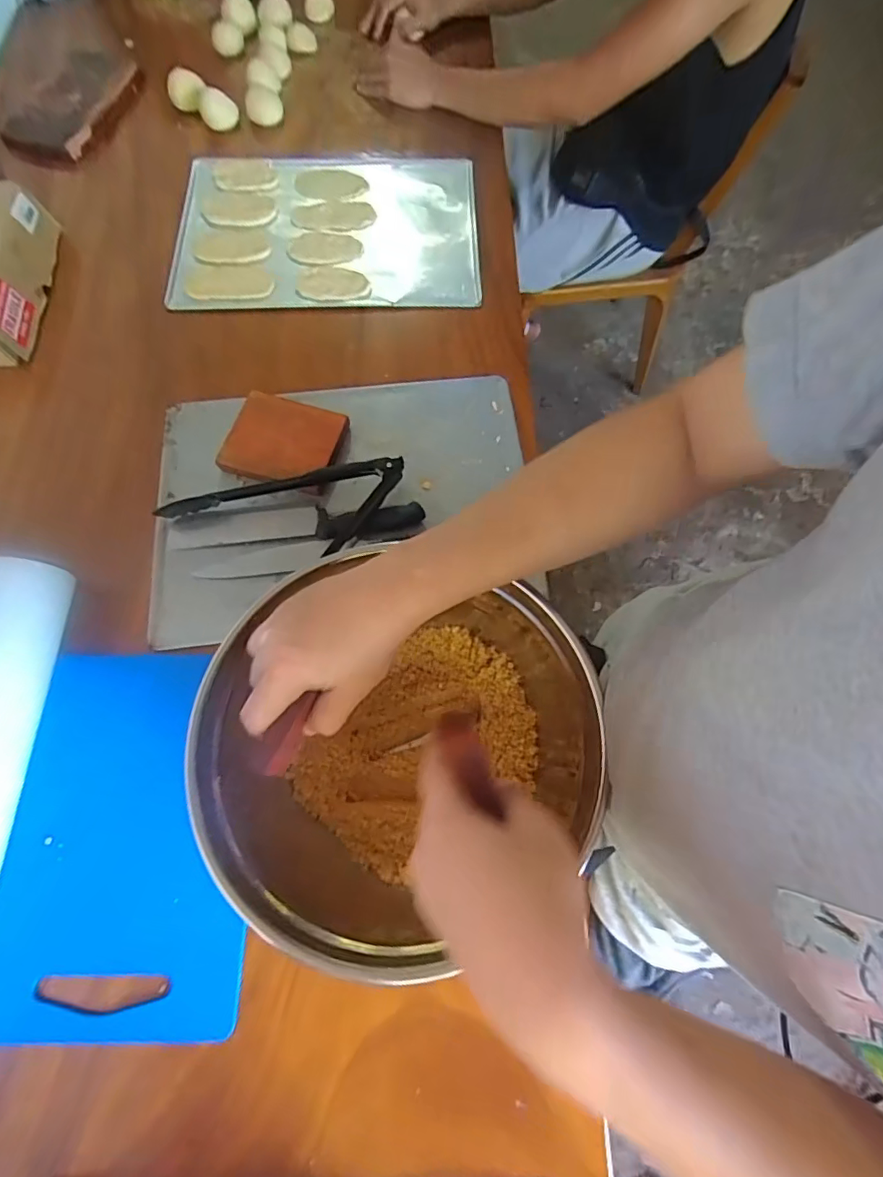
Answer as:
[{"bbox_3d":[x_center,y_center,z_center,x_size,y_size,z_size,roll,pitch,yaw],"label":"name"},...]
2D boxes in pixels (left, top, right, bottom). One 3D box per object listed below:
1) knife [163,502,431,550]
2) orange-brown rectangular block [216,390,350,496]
[{"bbox_3d":[-0.173,-0.077,0.620,0.296,0.026,0.044,-3,69,-1],"label":"knife"},{"bbox_3d":[-0.196,-0.185,0.653,0.131,0.024,0.117,14,70,6],"label":"orange-brown rectangular block"}]

